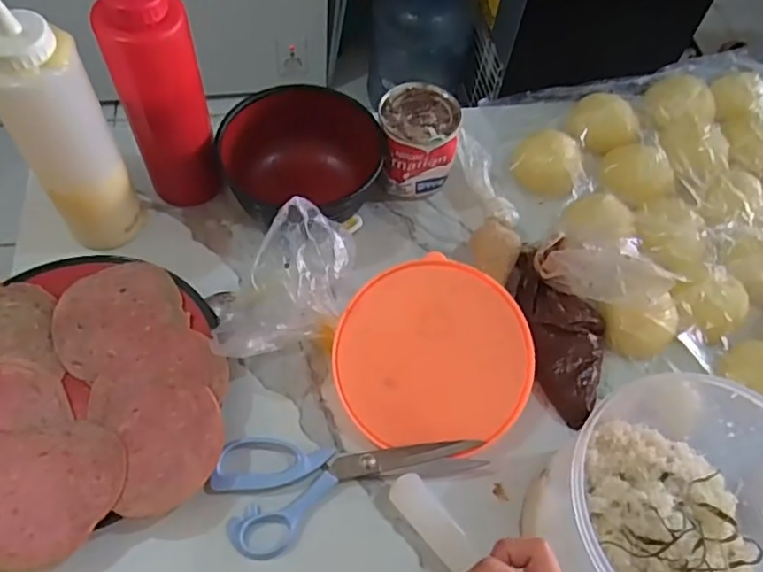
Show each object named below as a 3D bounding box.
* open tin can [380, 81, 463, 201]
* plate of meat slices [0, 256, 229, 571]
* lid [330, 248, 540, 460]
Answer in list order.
[{"bbox_3d":[0.032,-0.134,0.580,0.074,0.080,0.070,2,58,-3],"label":"open tin can"},{"bbox_3d":[-0.226,0.076,0.461,0.209,0.035,0.222,2,58,-3],"label":"plate of meat slices"},{"bbox_3d":[0.039,0.055,0.477,0.144,0.007,0.145,0,86,0],"label":"lid"}]

